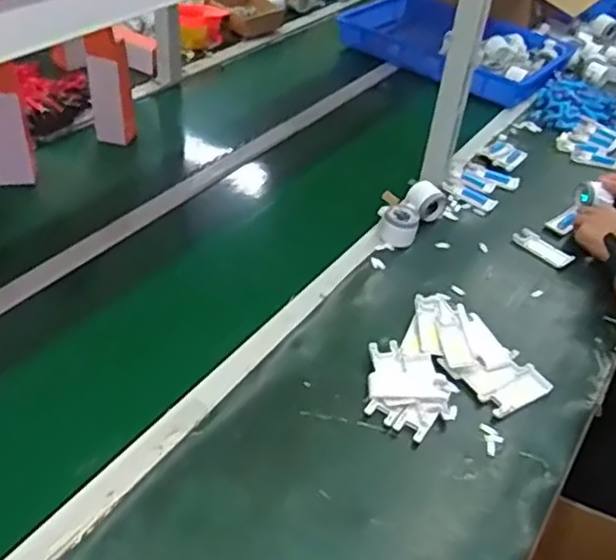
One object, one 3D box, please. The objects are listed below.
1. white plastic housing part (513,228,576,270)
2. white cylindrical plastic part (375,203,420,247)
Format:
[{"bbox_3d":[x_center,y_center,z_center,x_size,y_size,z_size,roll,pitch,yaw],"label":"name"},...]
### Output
[{"bbox_3d":[0.410,-0.057,1.166,0.048,0.005,0.106,-28,52,-32],"label":"white plastic housing part"},{"bbox_3d":[0.153,-0.092,1.135,0.058,0.052,0.057,3,42,-3],"label":"white cylindrical plastic part"}]

